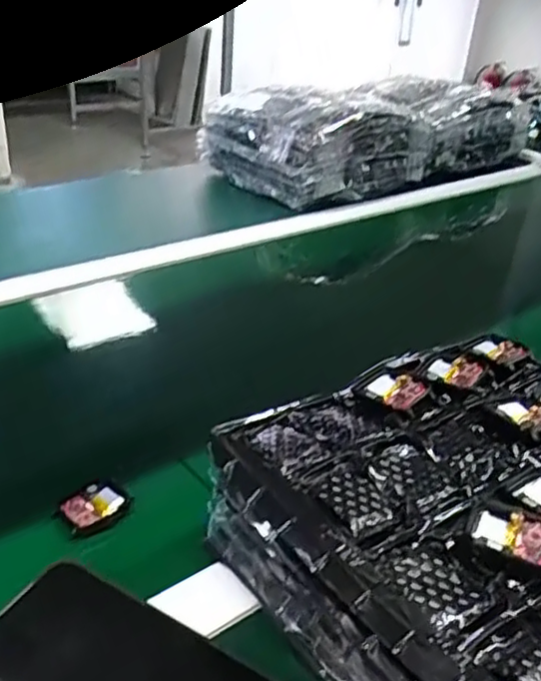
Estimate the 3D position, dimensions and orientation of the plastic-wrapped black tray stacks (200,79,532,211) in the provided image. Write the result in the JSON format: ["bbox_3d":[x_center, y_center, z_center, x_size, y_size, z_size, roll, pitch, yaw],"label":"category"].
[{"bbox_3d":[0.186,-0.376,1.194,0.585,0.140,0.242,-21,39,-37],"label":"plastic-wrapped black tray stacks"}]

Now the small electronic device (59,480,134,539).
[{"bbox_3d":[-0.118,0.111,0.456,0.044,0.007,0.039,-19,42,-30],"label":"small electronic device"}]

